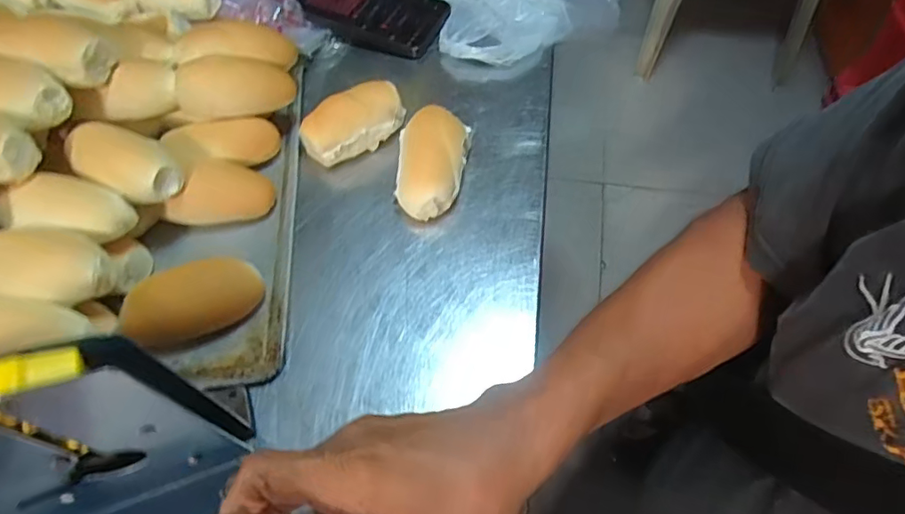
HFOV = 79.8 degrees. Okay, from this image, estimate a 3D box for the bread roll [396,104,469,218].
[{"bbox_3d":[-0.016,-0.070,0.410,0.048,0.033,0.085,7,59,8],"label":"bread roll"}]

